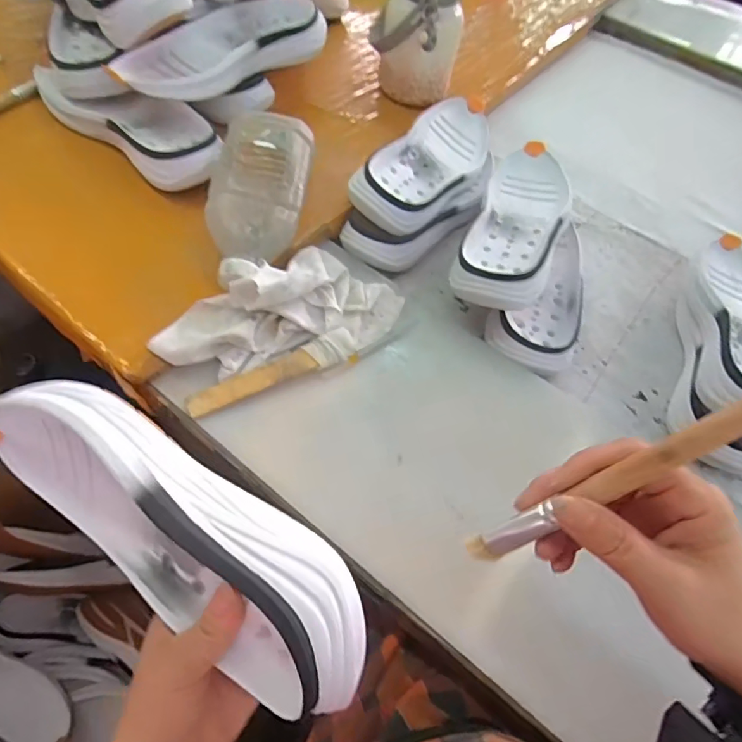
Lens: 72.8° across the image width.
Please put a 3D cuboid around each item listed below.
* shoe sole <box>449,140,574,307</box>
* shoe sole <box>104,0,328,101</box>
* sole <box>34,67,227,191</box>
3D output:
[{"bbox_3d":[0.166,-0.167,0.571,0.091,0.060,0.237,20,55,8],"label":"shoe sole"},{"bbox_3d":[-0.171,-0.375,0.582,0.256,0.040,0.097,-35,65,-26],"label":"shoe sole"},{"bbox_3d":[-0.268,-0.280,0.572,0.266,0.044,0.093,37,60,19],"label":"sole"}]

